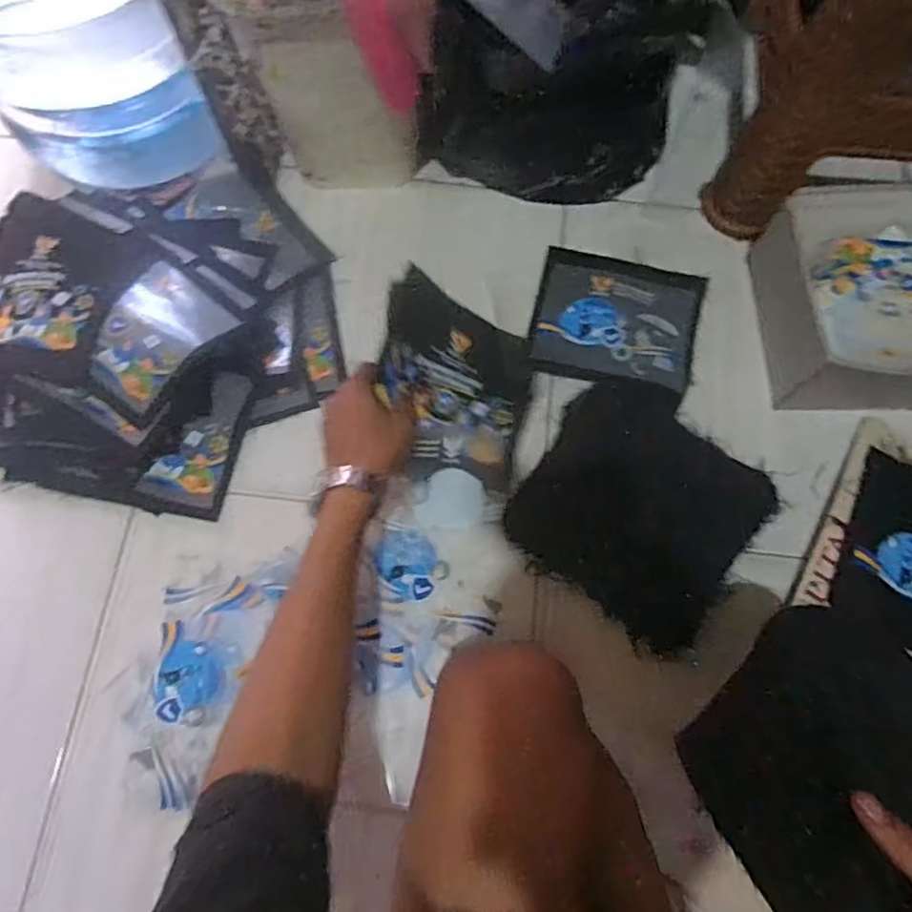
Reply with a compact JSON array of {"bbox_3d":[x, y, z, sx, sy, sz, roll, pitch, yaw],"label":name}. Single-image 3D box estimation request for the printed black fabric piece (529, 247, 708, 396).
[{"bbox_3d":[0.173,-0.148,0.683,0.171,0.013,0.154,13,74,4],"label":"printed black fabric piece"}]

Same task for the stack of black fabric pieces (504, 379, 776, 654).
[{"bbox_3d":[0.175,0.045,0.610,0.208,0.031,0.203,34,76,10],"label":"stack of black fabric pieces"}]

